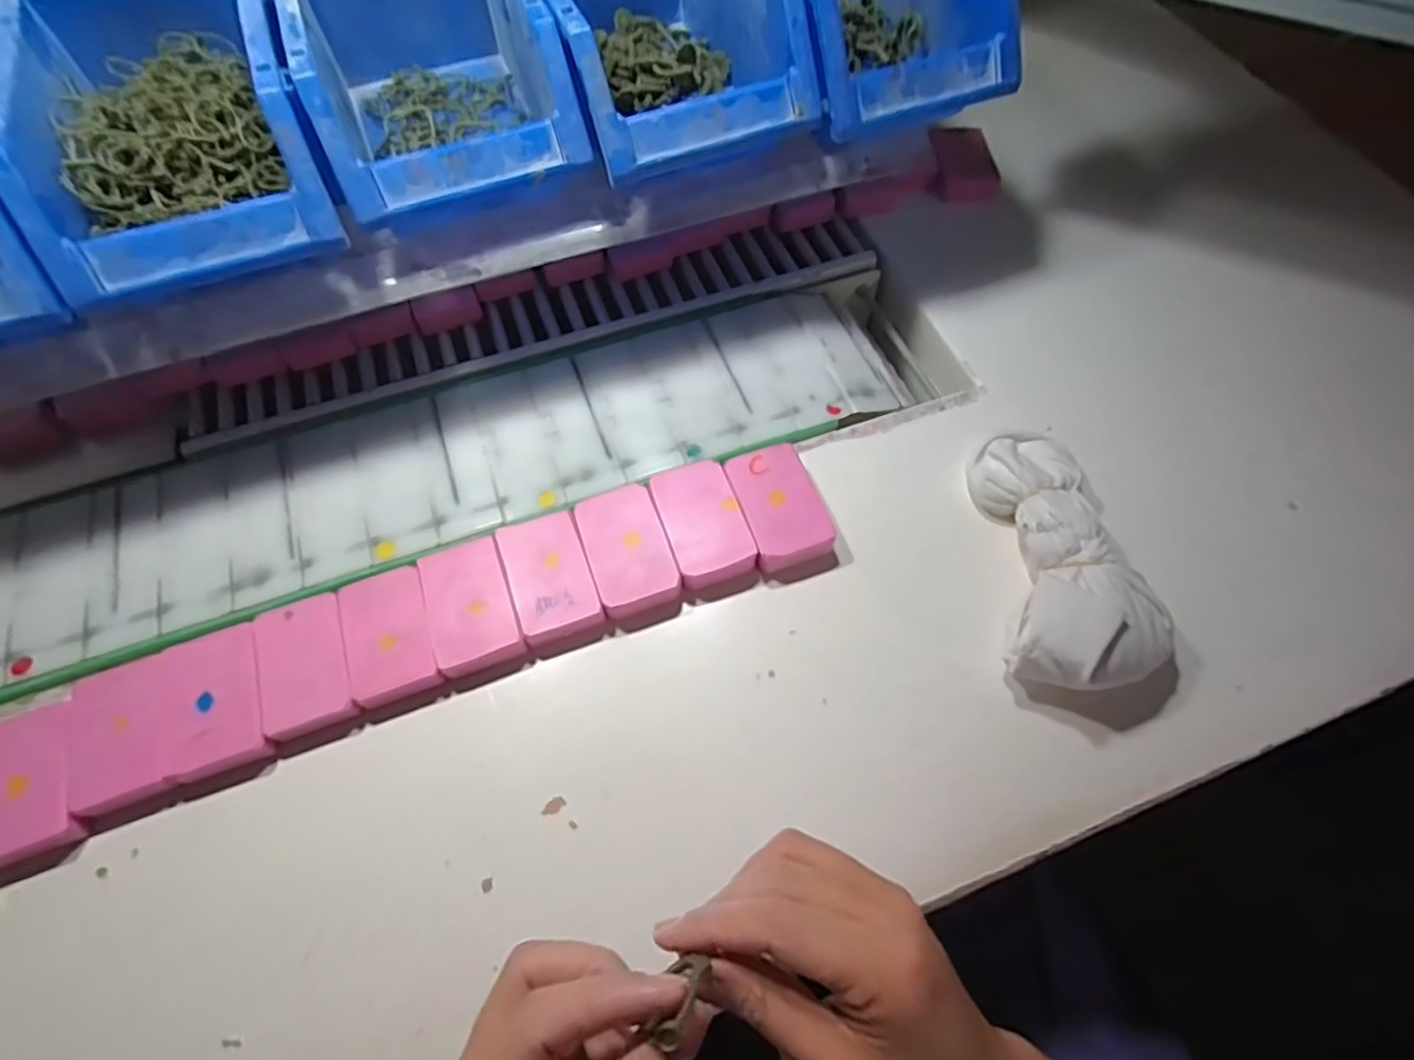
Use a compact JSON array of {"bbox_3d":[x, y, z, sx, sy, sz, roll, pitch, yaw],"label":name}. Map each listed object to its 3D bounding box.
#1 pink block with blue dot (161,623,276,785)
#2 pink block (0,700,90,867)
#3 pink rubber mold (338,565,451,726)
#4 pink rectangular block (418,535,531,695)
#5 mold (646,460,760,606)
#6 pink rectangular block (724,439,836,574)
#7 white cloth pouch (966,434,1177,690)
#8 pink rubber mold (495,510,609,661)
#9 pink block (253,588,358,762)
[{"bbox_3d":[-0.252,0.088,0.349,0.046,0.016,0.071,-20,65,-10],"label":"pink block with blue dot"},{"bbox_3d":[-0.330,0.125,0.332,0.046,0.021,0.069,-20,65,-10],"label":"pink block"},{"bbox_3d":[-0.170,0.060,0.368,0.044,0.017,0.076,-18,65,-9],"label":"pink rubber mold"},{"bbox_3d":[-0.128,0.044,0.373,0.044,0.015,0.077,-18,65,-10],"label":"pink rectangular block"},{"bbox_3d":[-0.002,-0.001,0.395,0.045,0.017,0.078,-17,65,-9],"label":"mold"},{"bbox_3d":[0.043,-0.013,0.405,0.047,0.021,0.074,-16,65,-8],"label":"pink rectangular block"},{"bbox_3d":[0.202,0.011,0.380,0.085,0.048,0.160,2,63,0],"label":"white cloth pouch"},{"bbox_3d":[-0.087,0.028,0.381,0.044,0.017,0.076,-19,65,-10],"label":"pink rubber mold"},{"bbox_3d":[-0.211,0.075,0.359,0.044,0.017,0.074,-21,65,-11],"label":"pink block"}]

